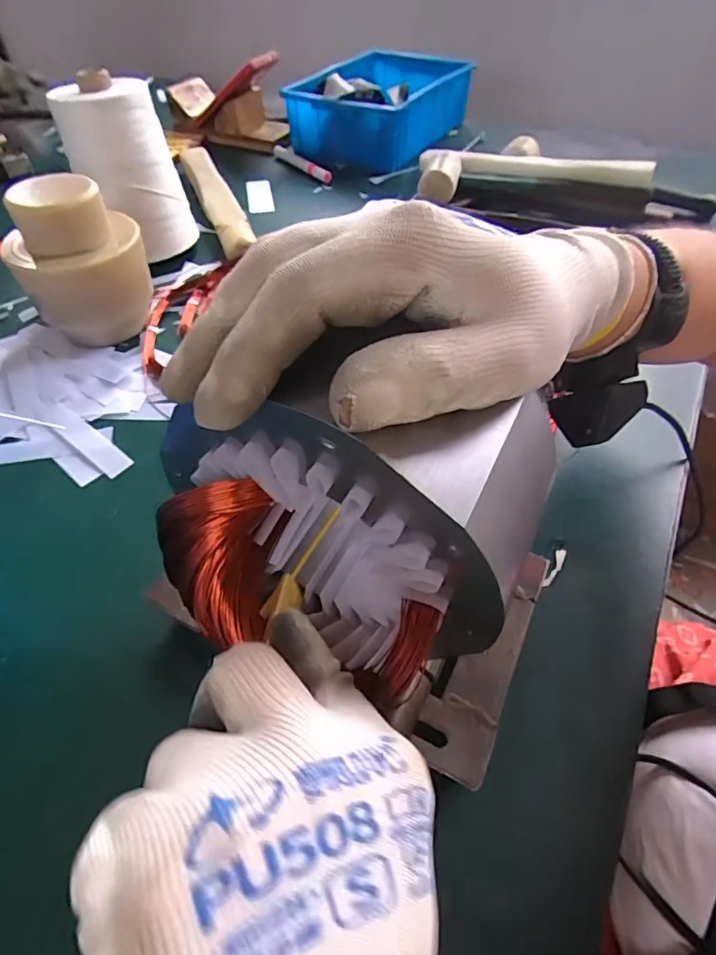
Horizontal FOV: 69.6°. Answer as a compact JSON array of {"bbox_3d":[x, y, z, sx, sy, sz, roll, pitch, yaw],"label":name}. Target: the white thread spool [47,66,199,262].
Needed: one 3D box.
[{"bbox_3d":[-0.240,-0.322,0.547,0.081,0.156,0.101,18,53,15],"label":"white thread spool"}]

